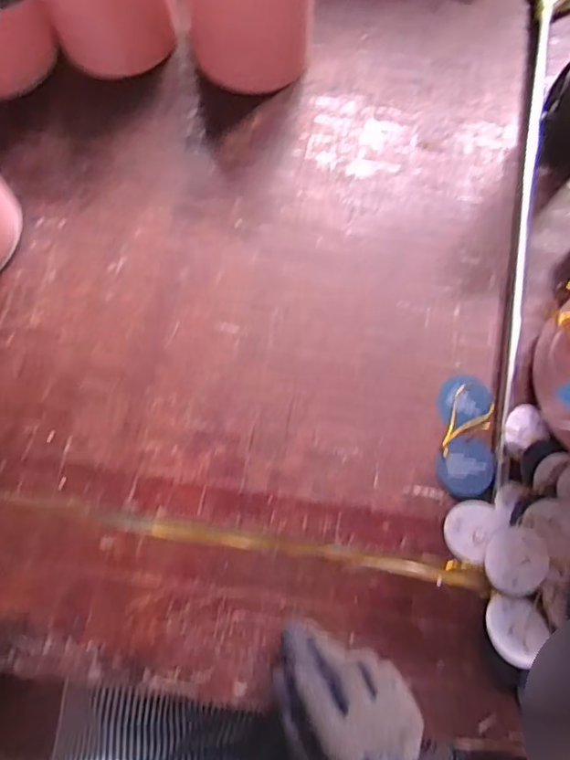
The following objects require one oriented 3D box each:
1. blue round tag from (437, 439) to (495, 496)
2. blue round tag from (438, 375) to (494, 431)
[{"bbox_3d":[0.167,0.078,0.498,0.047,0.008,0.053,43,77,12],"label":"blue round tag"},{"bbox_3d":[0.173,0.022,0.524,0.049,0.004,0.055,14,73,10],"label":"blue round tag"}]

